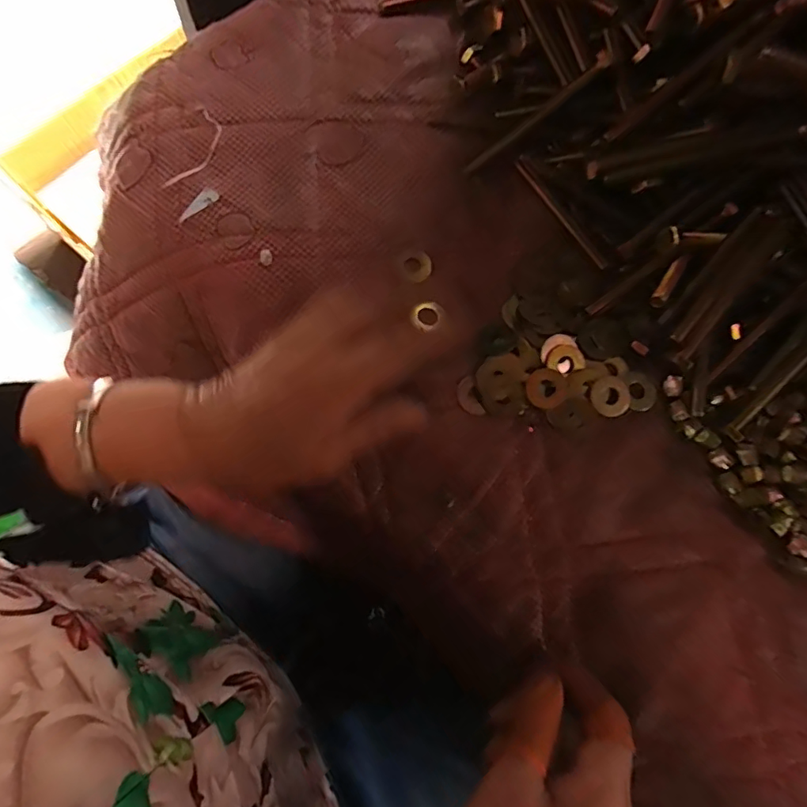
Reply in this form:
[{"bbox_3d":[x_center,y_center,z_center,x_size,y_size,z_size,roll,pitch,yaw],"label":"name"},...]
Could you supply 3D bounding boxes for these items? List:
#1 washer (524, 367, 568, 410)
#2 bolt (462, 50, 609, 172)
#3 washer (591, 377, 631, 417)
[{"bbox_3d":[0.086,-0.010,0.301,0.025,0.004,0.023,-33,78,-12],"label":"washer"},{"bbox_3d":[0.083,-0.184,0.324,0.103,0.009,0.007,-30,76,28],"label":"bolt"},{"bbox_3d":[0.126,-0.004,0.305,0.026,0.004,0.023,-26,76,-10],"label":"washer"}]

